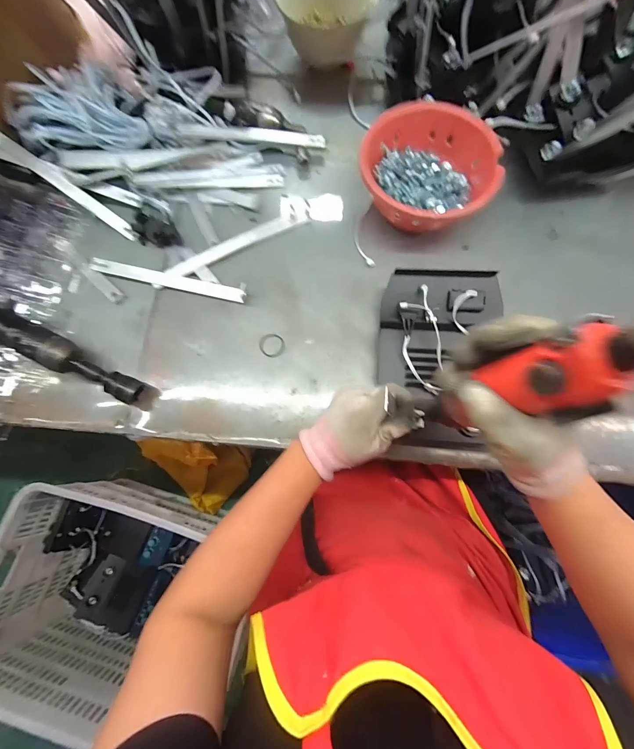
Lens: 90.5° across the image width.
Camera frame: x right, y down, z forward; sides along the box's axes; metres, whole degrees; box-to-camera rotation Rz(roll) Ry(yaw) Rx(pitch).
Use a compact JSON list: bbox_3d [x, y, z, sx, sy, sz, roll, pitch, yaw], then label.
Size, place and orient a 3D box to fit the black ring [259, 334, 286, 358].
[{"bbox_3d":[-0.059,-0.038,0.413,0.033,0.004,0.032,-6,77,-1],"label":"black ring"}]

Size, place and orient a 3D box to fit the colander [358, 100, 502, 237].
[{"bbox_3d":[0.143,-0.269,0.428,0.172,0.066,0.167,0,77,1],"label":"colander"}]

